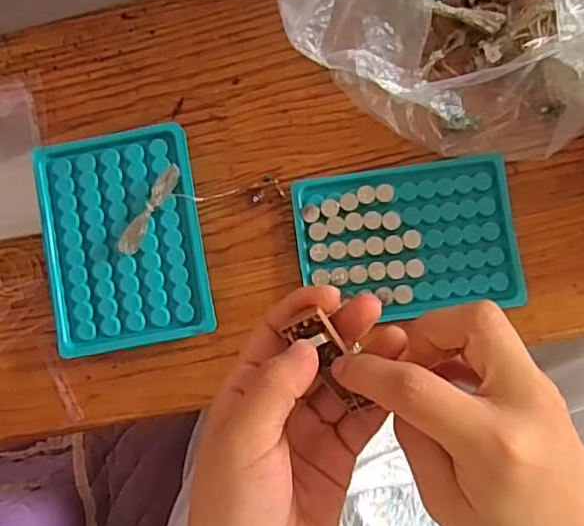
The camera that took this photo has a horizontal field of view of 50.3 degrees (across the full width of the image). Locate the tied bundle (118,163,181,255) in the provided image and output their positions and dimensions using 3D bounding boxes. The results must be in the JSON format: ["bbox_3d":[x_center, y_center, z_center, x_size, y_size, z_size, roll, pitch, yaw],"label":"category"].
[{"bbox_3d":[-0.086,-0.032,0.377,0.011,0.009,0.061,33,86,5],"label":"tied bundle"}]

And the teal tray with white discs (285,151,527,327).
[{"bbox_3d":[0.071,-0.014,0.383,0.131,0.007,0.091,-7,84,2],"label":"teal tray with white discs"}]

